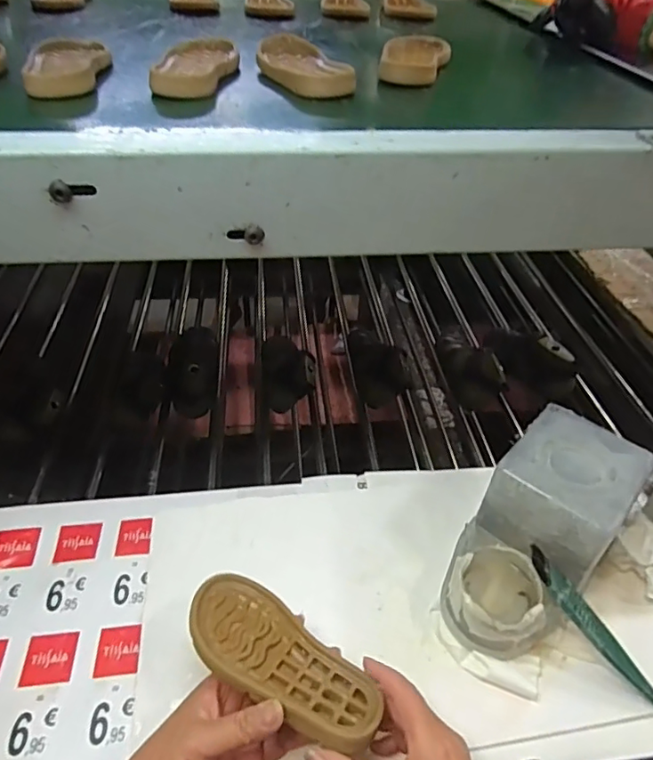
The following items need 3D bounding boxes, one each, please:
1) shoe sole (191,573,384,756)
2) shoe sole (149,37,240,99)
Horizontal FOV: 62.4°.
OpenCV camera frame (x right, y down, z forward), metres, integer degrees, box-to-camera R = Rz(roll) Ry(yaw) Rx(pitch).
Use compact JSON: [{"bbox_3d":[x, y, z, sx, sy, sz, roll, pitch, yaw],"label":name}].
[{"bbox_3d":[-0.034,0.194,0.376,0.154,0.021,0.064,26,45,28],"label":"shoe sole"},{"bbox_3d":[-0.122,-0.300,0.516,0.065,0.030,0.139,0,41,-3],"label":"shoe sole"}]

